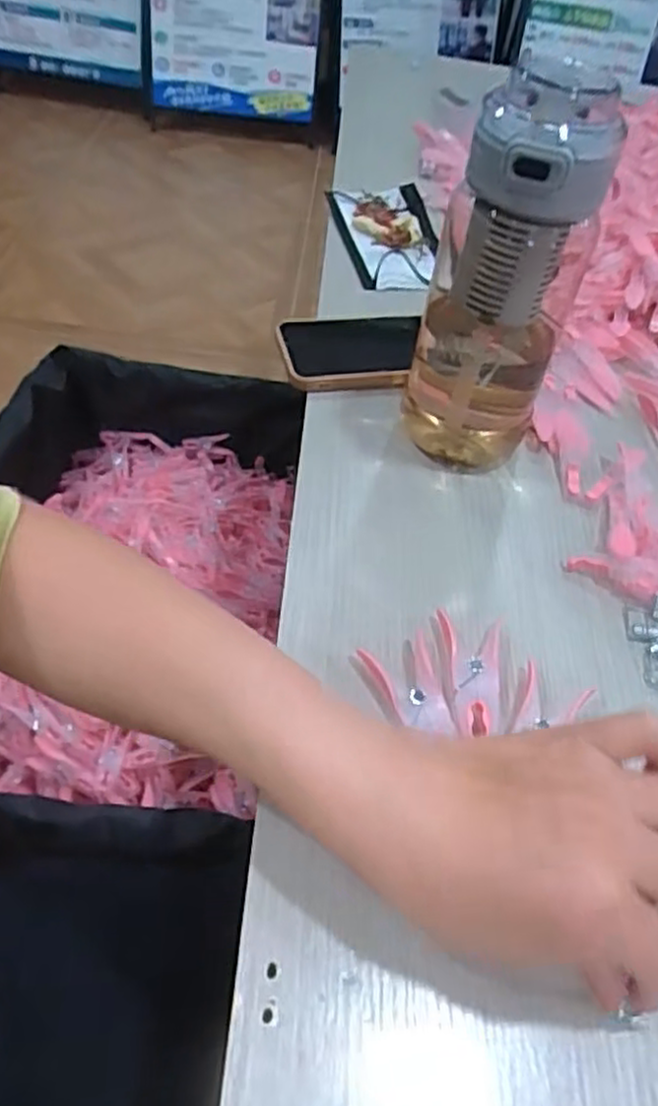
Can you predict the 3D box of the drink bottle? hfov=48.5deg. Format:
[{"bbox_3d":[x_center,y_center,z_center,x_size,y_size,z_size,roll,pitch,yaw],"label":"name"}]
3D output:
[{"bbox_3d":[0.097,-0.147,0.414,0.081,0.212,0.072,10,48,3],"label":"drink bottle"}]

